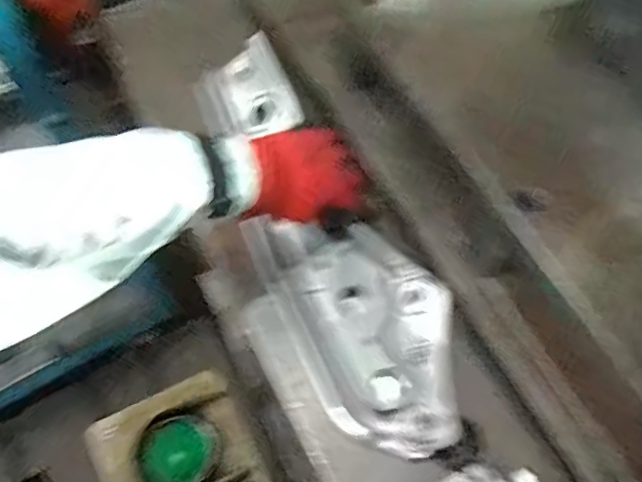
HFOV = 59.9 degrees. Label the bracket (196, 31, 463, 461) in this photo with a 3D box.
[{"bbox_3d":[-0.009,-0.015,0.521,0.115,0.069,0.435,-23,65,-13],"label":"bracket"}]

